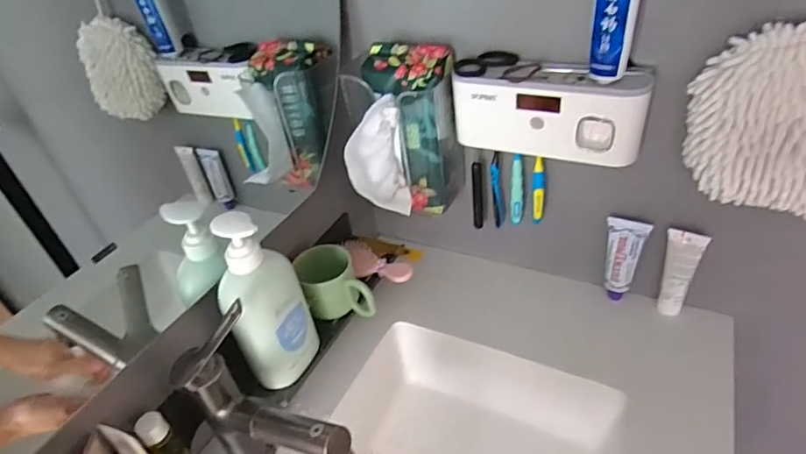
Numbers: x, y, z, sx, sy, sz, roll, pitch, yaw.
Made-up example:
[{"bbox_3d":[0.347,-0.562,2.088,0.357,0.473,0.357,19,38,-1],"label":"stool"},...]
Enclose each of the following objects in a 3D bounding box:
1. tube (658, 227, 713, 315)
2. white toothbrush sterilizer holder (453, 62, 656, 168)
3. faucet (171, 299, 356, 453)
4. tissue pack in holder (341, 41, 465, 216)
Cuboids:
[{"bbox_3d":[0.353,0.072,0.640,0.043,0.154,0.022,27,49,36],"label":"tube"},{"bbox_3d":[0.165,-0.133,0.569,0.210,0.099,0.046,12,42,23],"label":"white toothbrush sterilizer holder"},{"bbox_3d":[-0.127,0.201,0.478,0.188,0.218,0.073,25,48,35],"label":"faucet"},{"bbox_3d":[0.004,-0.110,0.630,0.142,0.200,0.135,-4,38,5],"label":"tissue pack in holder"}]

